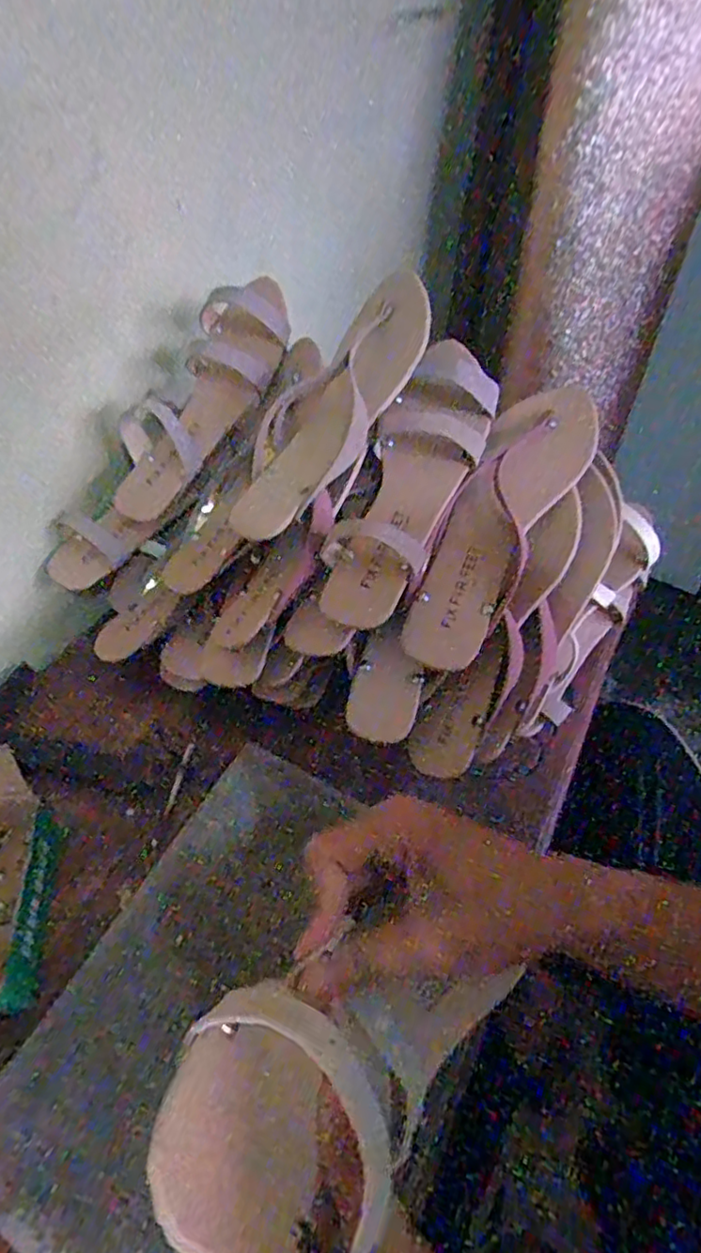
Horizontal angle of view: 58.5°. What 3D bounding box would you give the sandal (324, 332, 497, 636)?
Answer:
[{"bbox_3d":[0.045,-0.107,0.452,0.070,0.039,0.215,24,85,18],"label":"sandal"}]

